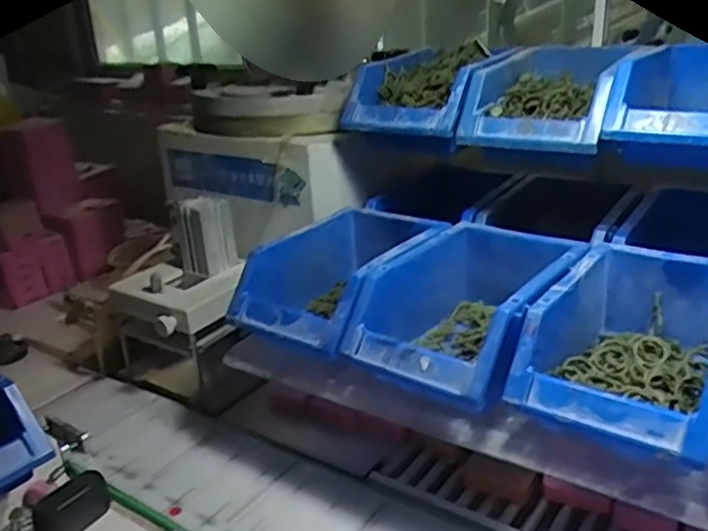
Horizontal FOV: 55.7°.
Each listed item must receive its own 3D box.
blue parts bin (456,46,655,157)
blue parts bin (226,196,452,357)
[{"bbox_3d":[0.192,-0.159,0.620,0.122,0.059,0.194,12,27,33],"label":"blue parts bin"},{"bbox_3d":[-0.003,0.009,0.614,0.130,0.073,0.201,14,28,36],"label":"blue parts bin"}]

